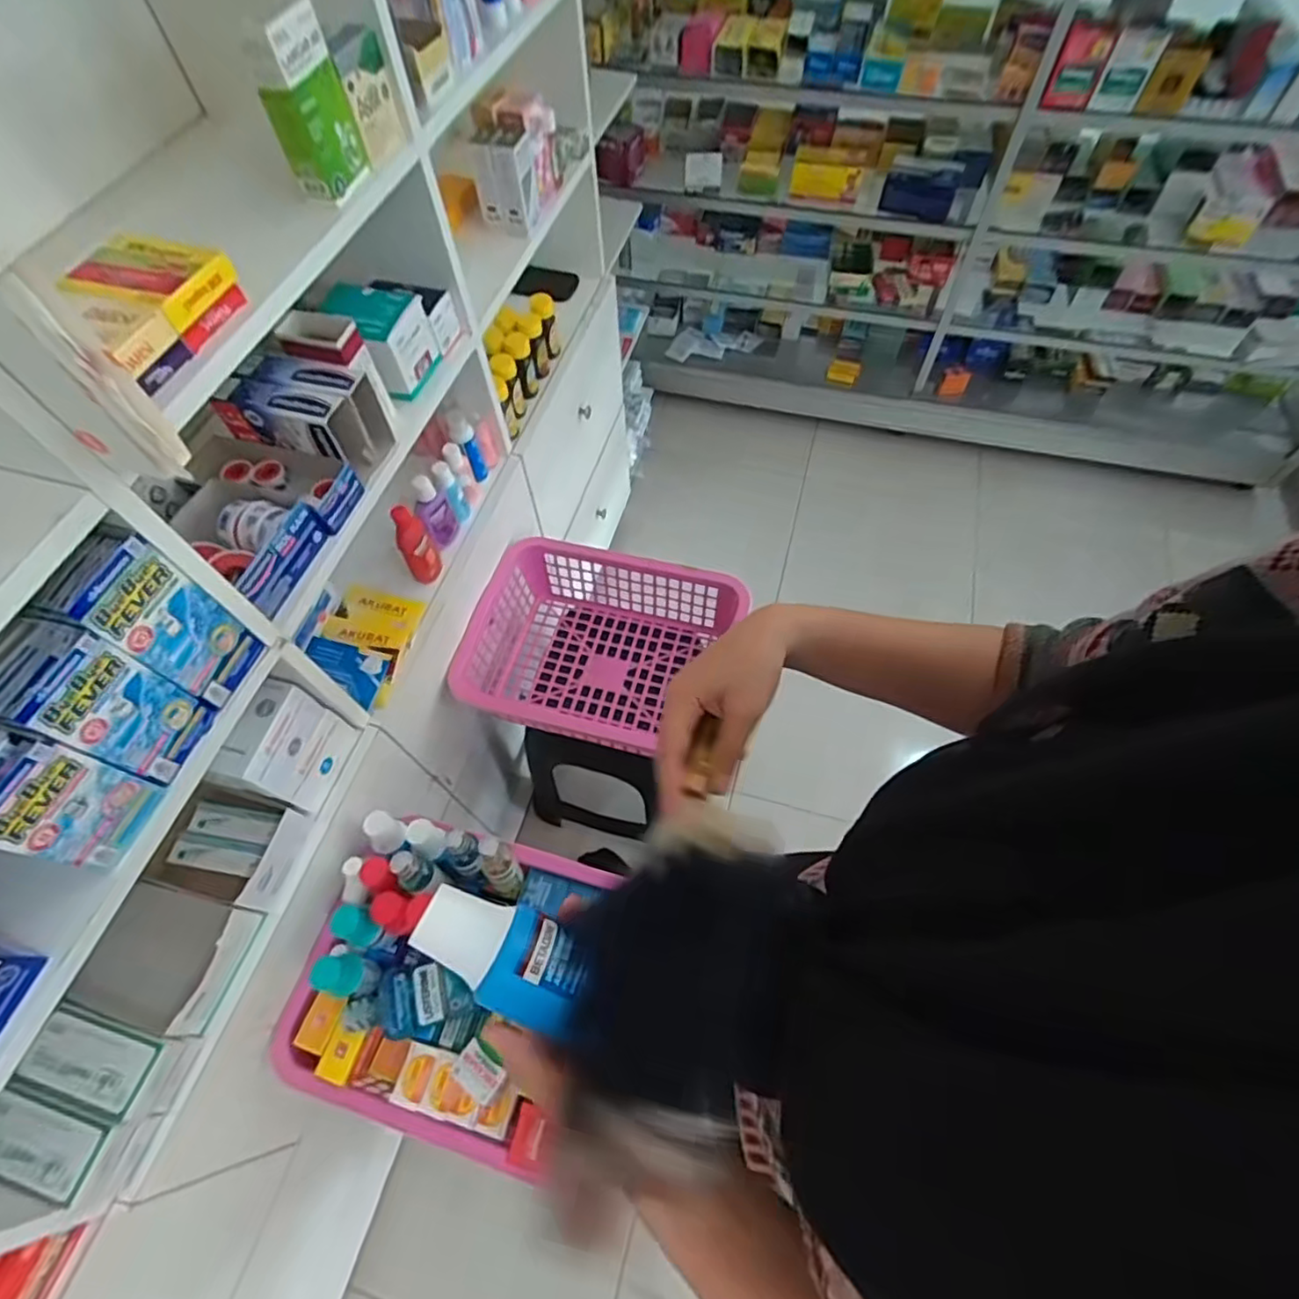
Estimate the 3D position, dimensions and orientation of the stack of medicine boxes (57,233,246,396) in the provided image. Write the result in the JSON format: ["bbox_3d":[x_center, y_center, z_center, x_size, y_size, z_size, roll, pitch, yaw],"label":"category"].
[{"bbox_3d":[-0.386,-0.260,0.483,0.092,0.045,0.116,19,63,12],"label":"stack of medicine boxes"}]

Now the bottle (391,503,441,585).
[{"bbox_3d":[-0.321,-0.147,0.864,0.042,0.129,0.040,-29,63,-13],"label":"bottle"}]

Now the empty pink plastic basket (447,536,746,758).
[{"bbox_3d":[-0.082,0.008,1.029,0.389,0.155,0.300,13,62,10],"label":"empty pink plastic basket"}]

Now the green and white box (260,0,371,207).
[{"bbox_3d":[-0.295,-0.469,0.550,0.038,0.118,0.073,11,62,8],"label":"green and white box"}]

